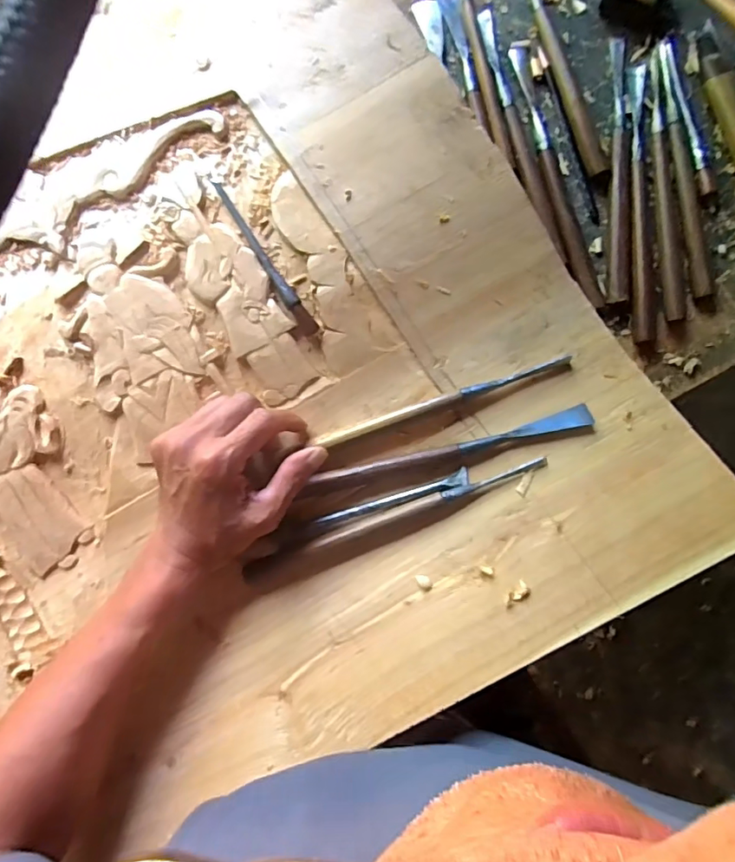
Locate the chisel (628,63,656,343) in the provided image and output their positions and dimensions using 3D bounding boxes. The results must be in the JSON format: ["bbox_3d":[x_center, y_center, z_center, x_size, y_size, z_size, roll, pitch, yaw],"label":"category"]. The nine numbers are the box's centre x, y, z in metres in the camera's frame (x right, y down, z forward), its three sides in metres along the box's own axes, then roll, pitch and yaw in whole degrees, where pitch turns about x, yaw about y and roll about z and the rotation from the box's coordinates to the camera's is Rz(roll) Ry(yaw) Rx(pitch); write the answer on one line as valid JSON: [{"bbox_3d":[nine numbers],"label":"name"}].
[{"bbox_3d":[0.242,-0.205,0.462,0.021,0.013,0.254,1,81,-1],"label":"chisel"}]

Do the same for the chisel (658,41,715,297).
[{"bbox_3d":[0.282,-0.235,0.462,0.021,0.012,0.235,-5,81,-2],"label":"chisel"}]

